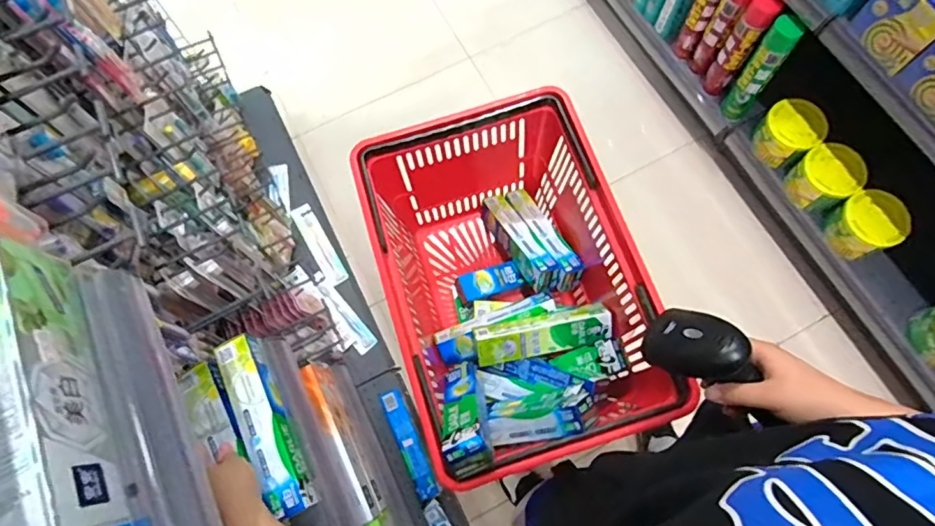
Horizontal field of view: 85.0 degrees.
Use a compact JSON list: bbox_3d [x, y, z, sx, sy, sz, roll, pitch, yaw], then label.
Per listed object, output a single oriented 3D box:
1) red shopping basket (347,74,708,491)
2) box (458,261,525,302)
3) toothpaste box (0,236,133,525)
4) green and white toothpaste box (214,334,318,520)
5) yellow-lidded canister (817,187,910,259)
[{"bbox_3d":[0.056,0.040,0.754,0.312,0.264,0.457,-17,72,-4],"label":"red shopping basket"},{"bbox_3d":[0.038,0.028,0.830,0.097,0.025,0.049,-21,72,-5],"label":"box"},{"bbox_3d":[-0.253,0.072,0.293,0.045,0.050,0.173,-25,73,-6],"label":"toothpaste box"},{"bbox_3d":[-0.223,0.175,0.558,0.043,0.029,0.196,-26,73,-7],"label":"green and white toothpaste box"},{"bbox_3d":[0.907,-0.087,1.166,0.105,0.114,0.130,-28,73,-7],"label":"yellow-lidded canister"}]

